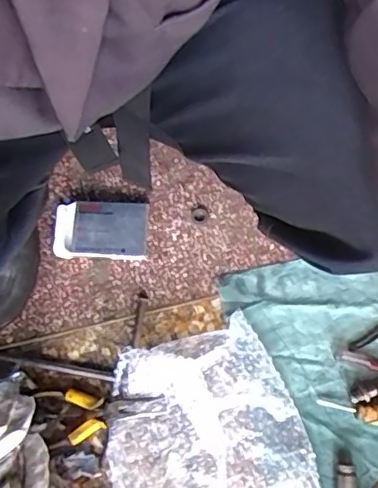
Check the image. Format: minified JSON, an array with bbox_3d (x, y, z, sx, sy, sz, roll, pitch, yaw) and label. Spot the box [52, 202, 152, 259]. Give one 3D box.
[{"bbox_3d":[-0.107,-0.016,0.678,0.114,0.019,0.069,2,73,2],"label":"box"}]

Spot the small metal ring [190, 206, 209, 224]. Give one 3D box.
[{"bbox_3d":[0.013,-0.036,0.692,0.021,0.004,0.023,0,73,1],"label":"small metal ring"}]

